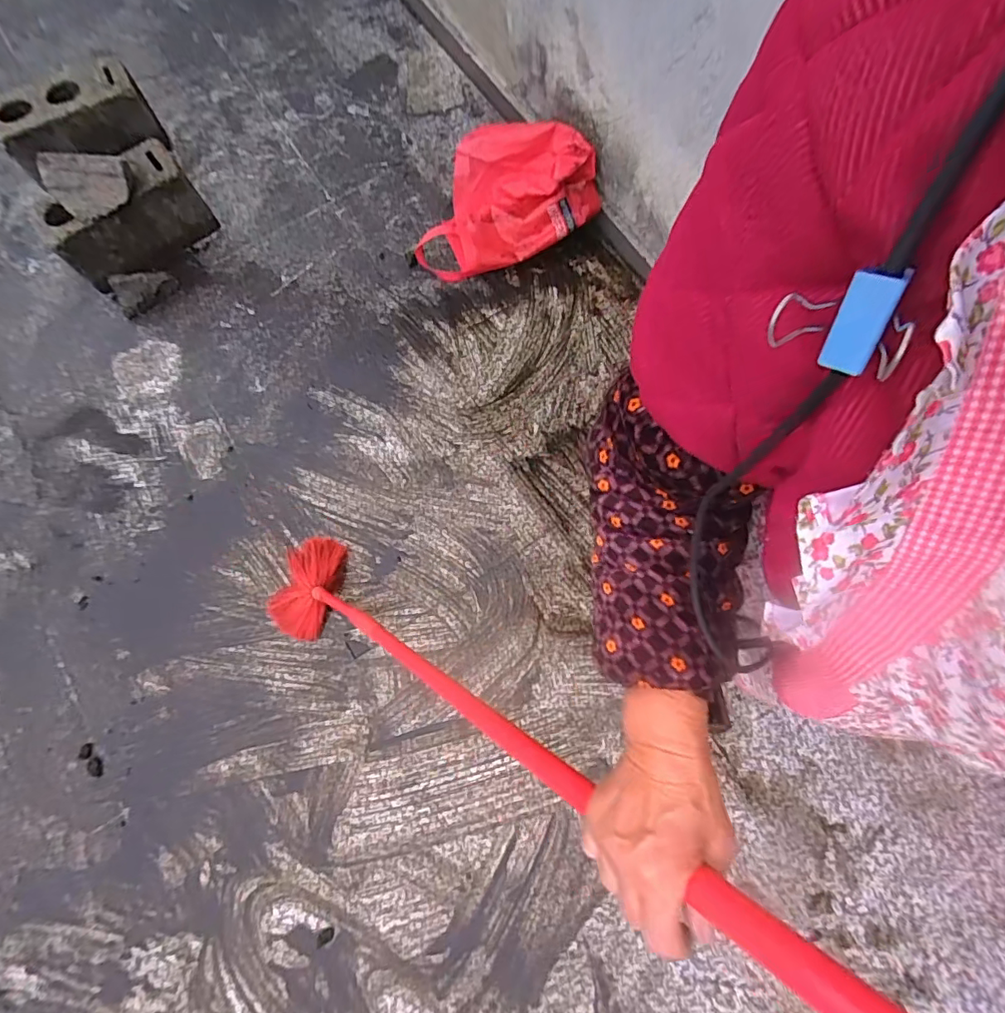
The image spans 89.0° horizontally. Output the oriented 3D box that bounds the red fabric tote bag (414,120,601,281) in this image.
[{"bbox_3d":[-0.014,-0.881,1.435,0.518,0.199,0.334,-17,76,-2],"label":"red fabric tote bag"}]

